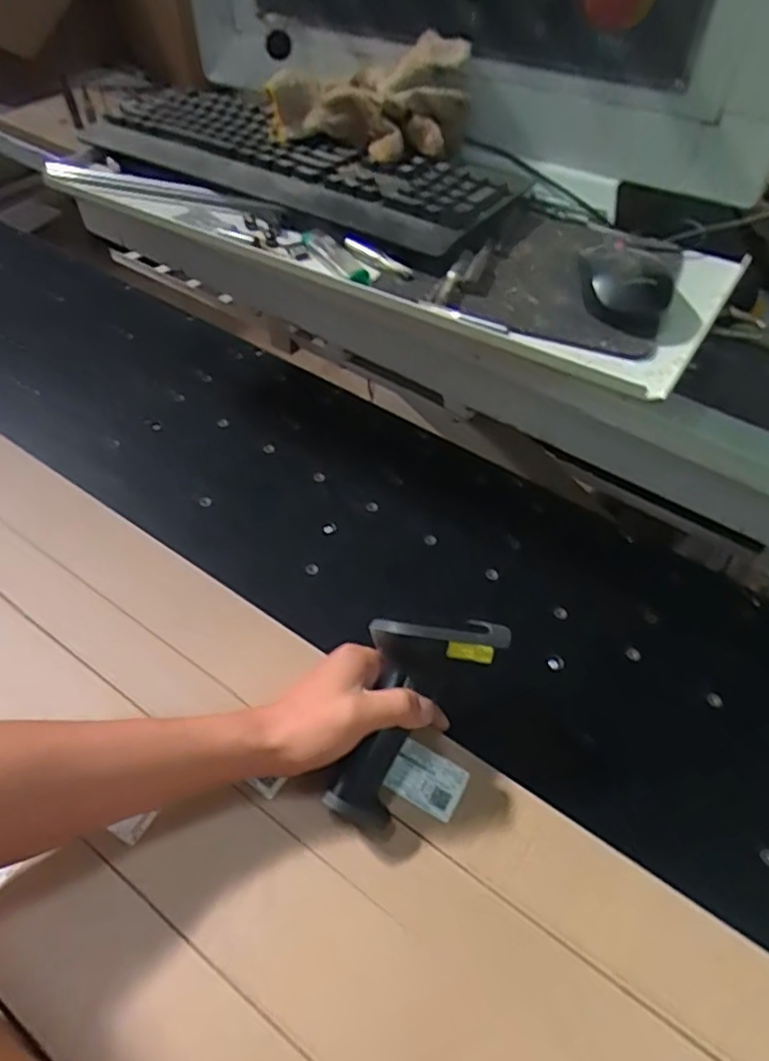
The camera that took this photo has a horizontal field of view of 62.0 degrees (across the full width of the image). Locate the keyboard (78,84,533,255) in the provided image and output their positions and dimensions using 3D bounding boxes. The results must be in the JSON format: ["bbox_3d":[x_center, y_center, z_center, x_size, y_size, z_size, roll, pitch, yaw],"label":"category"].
[{"bbox_3d":[-0.091,-0.359,0.601,0.473,0.037,0.178,25,55,18],"label":"keyboard"}]

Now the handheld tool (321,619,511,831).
[{"bbox_3d":[0.011,0.124,0.444,0.081,0.045,0.163,27,90,18],"label":"handheld tool"}]

